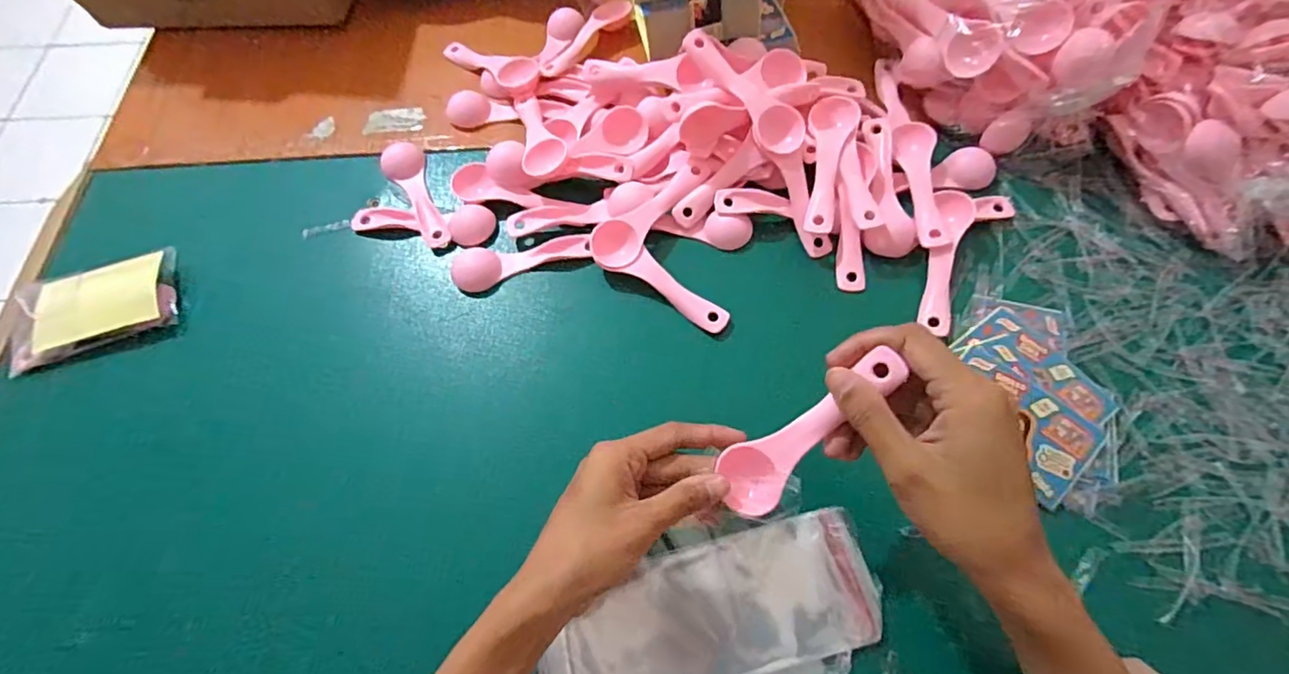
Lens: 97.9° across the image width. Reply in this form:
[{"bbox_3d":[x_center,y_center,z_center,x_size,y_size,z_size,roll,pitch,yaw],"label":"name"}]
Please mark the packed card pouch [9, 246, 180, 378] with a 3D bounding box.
[{"bbox_3d":[-0.413,-0.022,0.418,0.117,0.033,0.061,-20,68,-7],"label":"packed card pouch"}]

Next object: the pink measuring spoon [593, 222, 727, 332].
[{"bbox_3d":[0.013,-0.045,0.403,0.113,0.021,0.033,32,71,14],"label":"pink measuring spoon"}]

